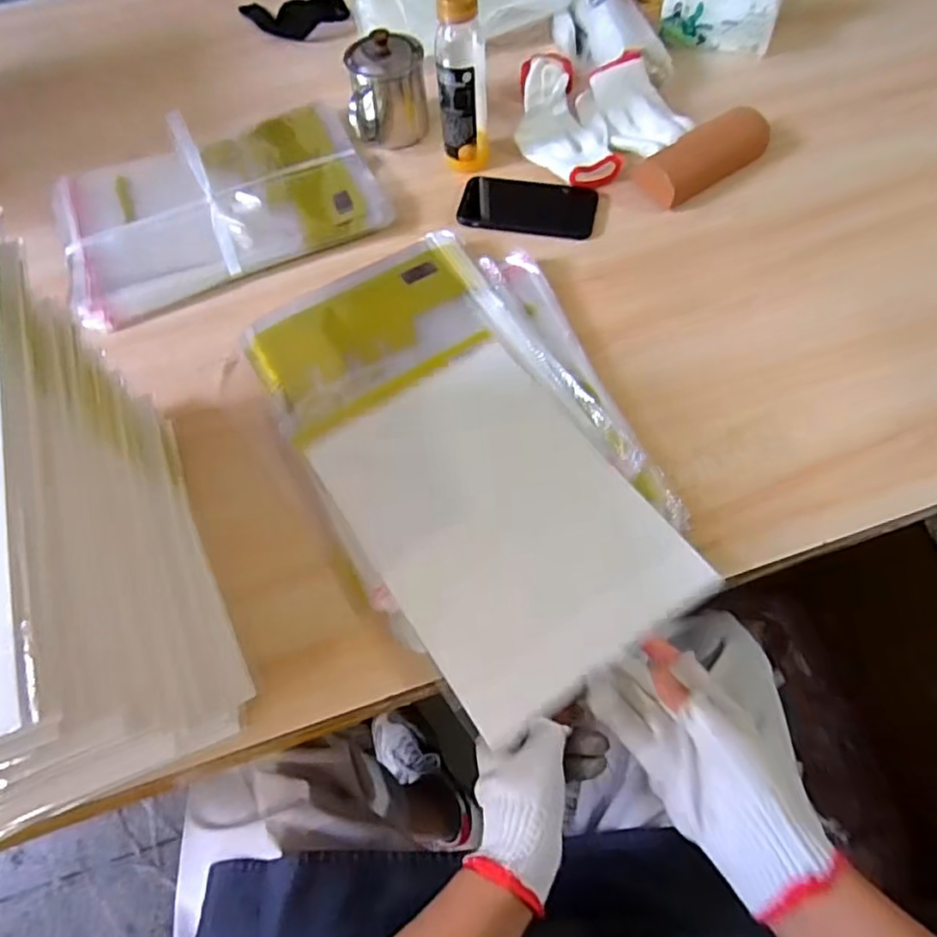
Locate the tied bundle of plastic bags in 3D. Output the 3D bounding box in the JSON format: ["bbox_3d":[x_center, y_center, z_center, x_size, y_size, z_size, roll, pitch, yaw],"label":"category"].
[{"bbox_3d":[-0.287,-0.308,0.713,0.351,0.033,0.256,-25,64,-9],"label":"tied bundle of plastic bags"}]

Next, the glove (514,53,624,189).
[{"bbox_3d":[0.107,-0.411,0.729,0.100,0.034,0.204,-15,63,-4],"label":"glove"}]

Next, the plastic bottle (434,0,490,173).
[{"bbox_3d":[-0.007,-0.408,0.659,0.052,0.169,0.054,-4,62,1],"label":"plastic bottle"}]

